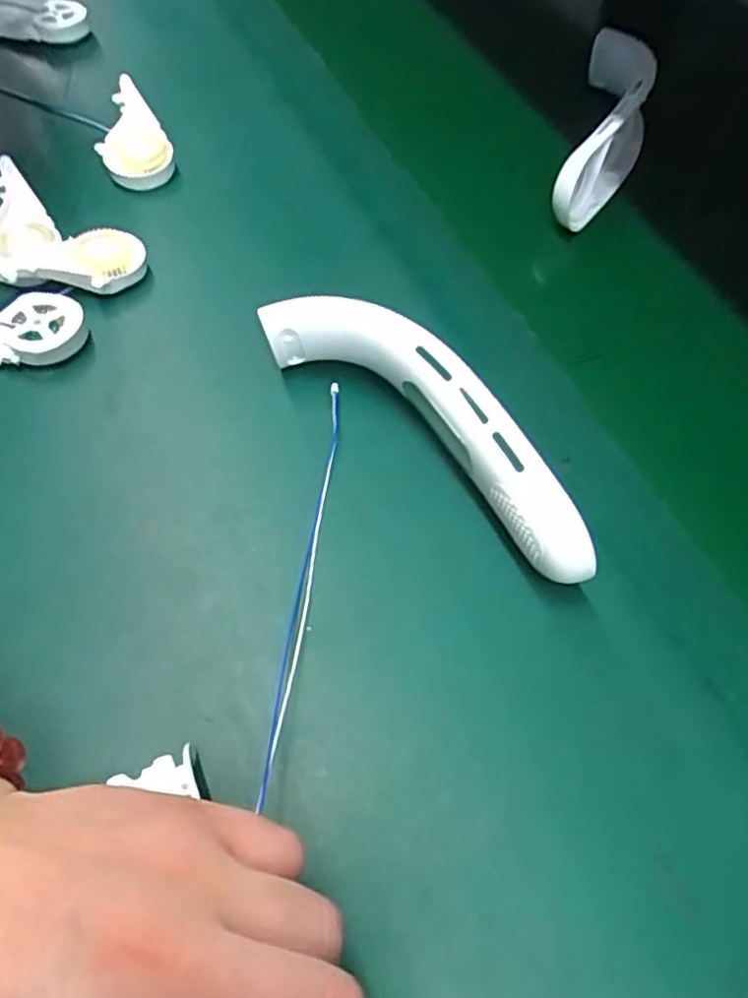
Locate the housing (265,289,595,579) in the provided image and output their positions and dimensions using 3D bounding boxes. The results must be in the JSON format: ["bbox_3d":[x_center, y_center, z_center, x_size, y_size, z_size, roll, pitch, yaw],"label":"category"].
[{"bbox_3d":[0.028,-0.036,0.330,0.043,0.056,0.198,-41,67,-21],"label":"housing"}]

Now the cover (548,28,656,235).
[{"bbox_3d":[0.165,-0.263,0.486,0.049,0.055,0.195,16,61,9],"label":"cover"}]

